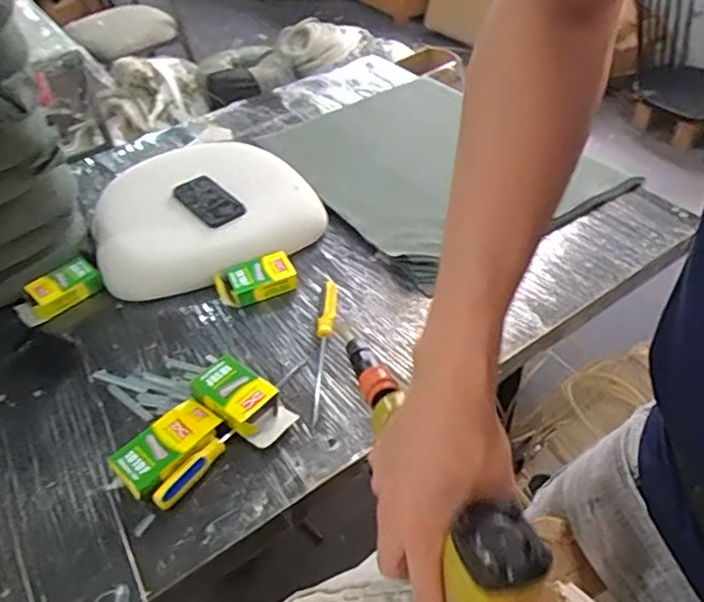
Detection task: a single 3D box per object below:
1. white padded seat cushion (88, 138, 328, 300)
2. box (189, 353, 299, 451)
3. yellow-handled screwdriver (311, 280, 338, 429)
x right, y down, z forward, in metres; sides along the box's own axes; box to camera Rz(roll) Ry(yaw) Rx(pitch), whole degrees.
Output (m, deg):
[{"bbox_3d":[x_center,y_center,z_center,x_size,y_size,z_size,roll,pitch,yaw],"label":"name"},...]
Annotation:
[{"bbox_3d":[-0.321,-0.202,1.248,0.422,0.072,0.434,-23,47,-18],"label":"white padded seat cushion"},{"bbox_3d":[-0.159,0.144,0.896,0.147,0.052,0.083,30,54,30],"label":"box"},{"bbox_3d":[-0.045,0.069,0.986,0.028,0.027,0.288,0,44,5],"label":"yellow-handled screwdriver"}]

